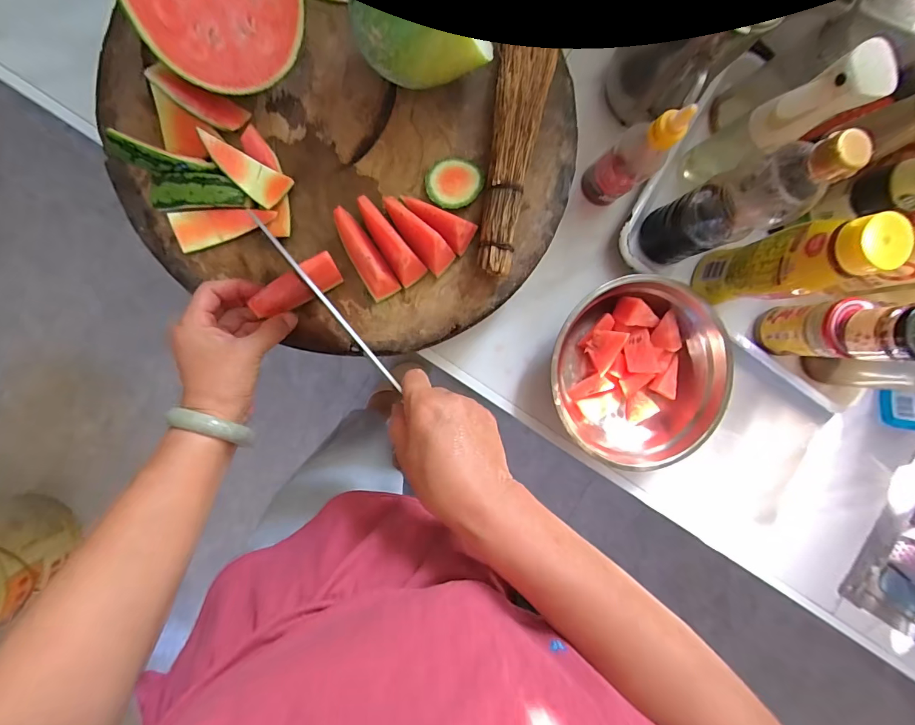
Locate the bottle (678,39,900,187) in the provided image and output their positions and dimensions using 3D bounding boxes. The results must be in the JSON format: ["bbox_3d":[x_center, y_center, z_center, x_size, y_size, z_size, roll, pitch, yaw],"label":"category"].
[{"bbox_3d":[0.340,-0.258,0.462,0.054,0.202,0.052,-31,96,-6],"label":"bottle"}]

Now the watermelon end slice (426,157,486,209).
[{"bbox_3d":[-0.003,-0.189,0.441,0.059,0.013,0.053,-5,93,-8],"label":"watermelon end slice"}]

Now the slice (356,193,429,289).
[{"bbox_3d":[-0.070,-0.119,0.413,0.028,0.046,0.093,-43,97,-5],"label":"slice"}]

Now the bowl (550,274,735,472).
[{"bbox_3d":[0.222,0.012,0.534,0.222,0.069,0.224,0,92,-8],"label":"bowl"}]

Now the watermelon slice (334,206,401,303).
[{"bbox_3d":[-0.095,-0.106,0.417,0.027,0.046,0.092,-36,96,-6],"label":"watermelon slice"}]

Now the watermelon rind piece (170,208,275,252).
[{"bbox_3d":[-0.226,-0.137,0.407,0.092,0.016,0.034,-18,94,-7],"label":"watermelon rind piece"}]

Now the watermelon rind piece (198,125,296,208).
[{"bbox_3d":[-0.205,-0.186,0.400,0.080,0.018,0.036,34,87,-8],"label":"watermelon rind piece"}]

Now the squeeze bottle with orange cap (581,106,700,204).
[{"bbox_3d":[0.200,-0.231,0.476,0.051,0.167,0.054,-36,96,-6],"label":"squeeze bottle with orange cap"}]

